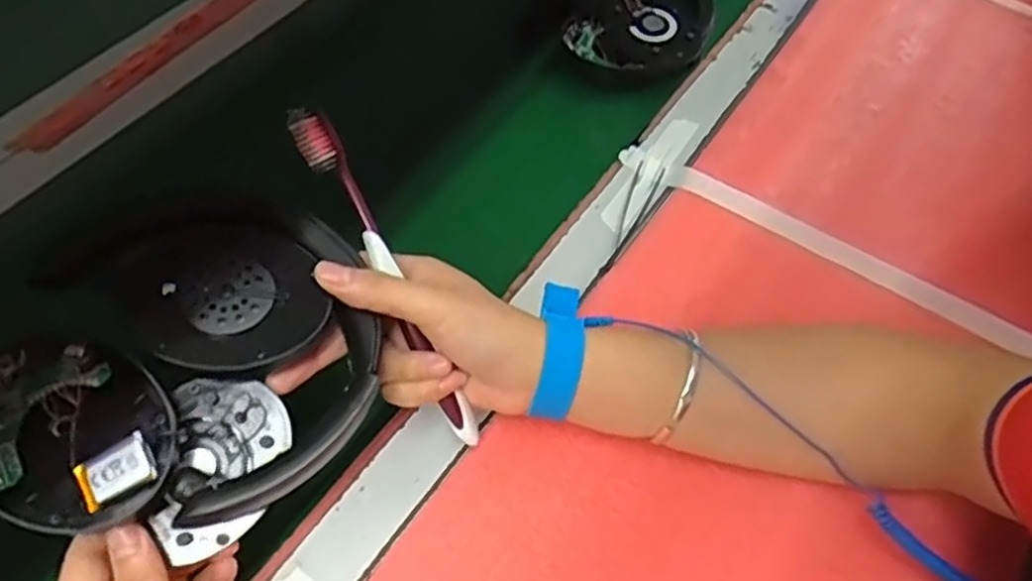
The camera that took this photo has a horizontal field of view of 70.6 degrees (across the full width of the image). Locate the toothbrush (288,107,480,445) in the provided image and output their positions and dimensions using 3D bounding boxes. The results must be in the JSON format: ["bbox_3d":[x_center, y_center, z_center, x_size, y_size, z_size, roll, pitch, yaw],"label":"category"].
[{"bbox_3d":[-0.061,-0.003,0.359,0.017,0.010,0.183,-31,103,-20],"label":"toothbrush"}]

